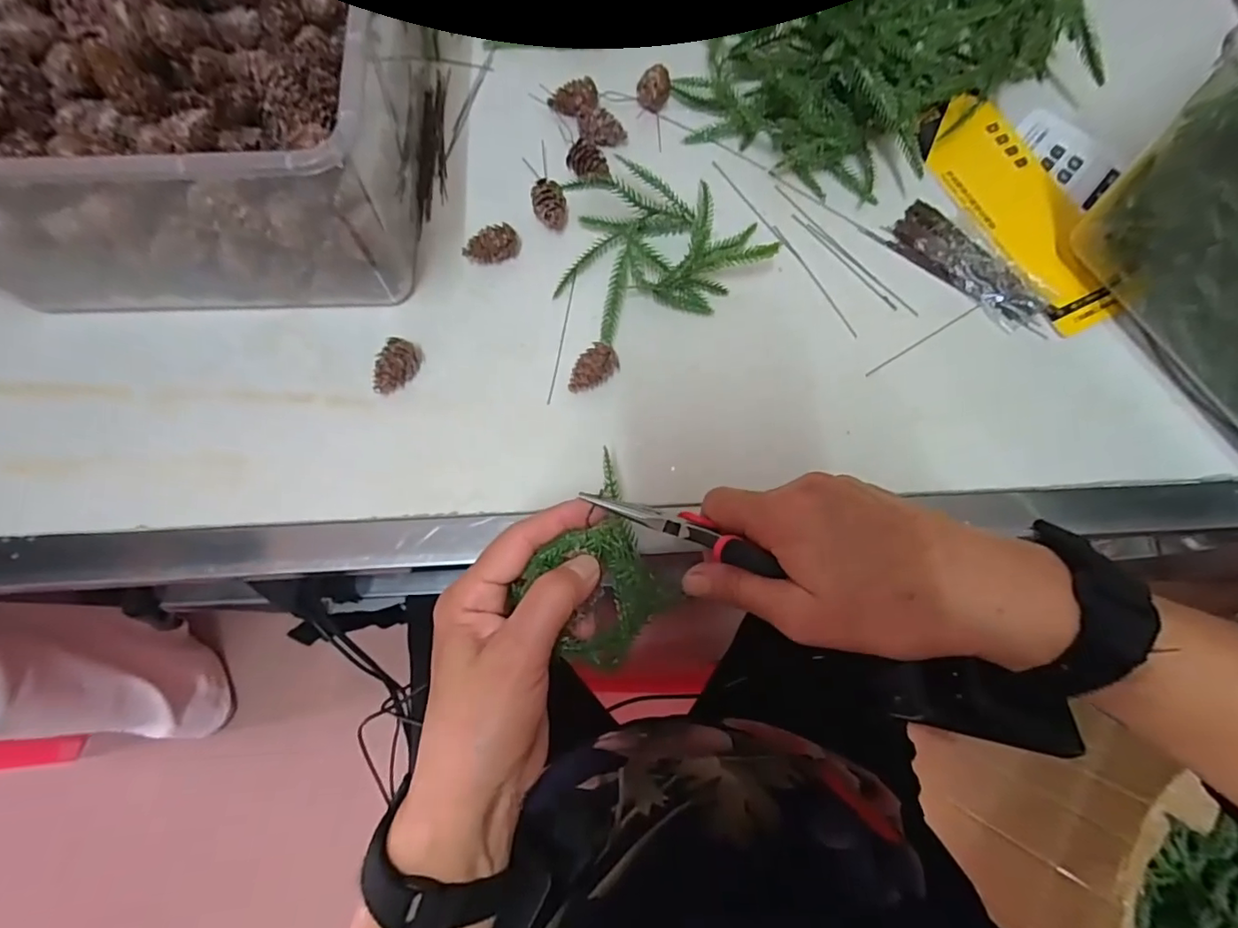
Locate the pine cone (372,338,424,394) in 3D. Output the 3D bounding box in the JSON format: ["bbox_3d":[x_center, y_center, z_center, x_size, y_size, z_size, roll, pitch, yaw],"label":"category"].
[{"bbox_3d":[-0.140,-0.062,0.354,0.018,0.023,0.037,17,75,3],"label":"pine cone"}]

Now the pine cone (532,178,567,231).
[{"bbox_3d":[-0.048,-0.181,0.389,0.021,0.019,0.032,-13,76,-5],"label":"pine cone"}]

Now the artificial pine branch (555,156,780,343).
[{"bbox_3d":[0.027,-0.135,0.369,0.135,0.032,0.107,14,75,2],"label":"artificial pine branch"}]

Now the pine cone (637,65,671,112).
[{"bbox_3d":[0.027,-0.281,0.418,0.019,0.018,0.025,43,78,9],"label":"pine cone"}]

